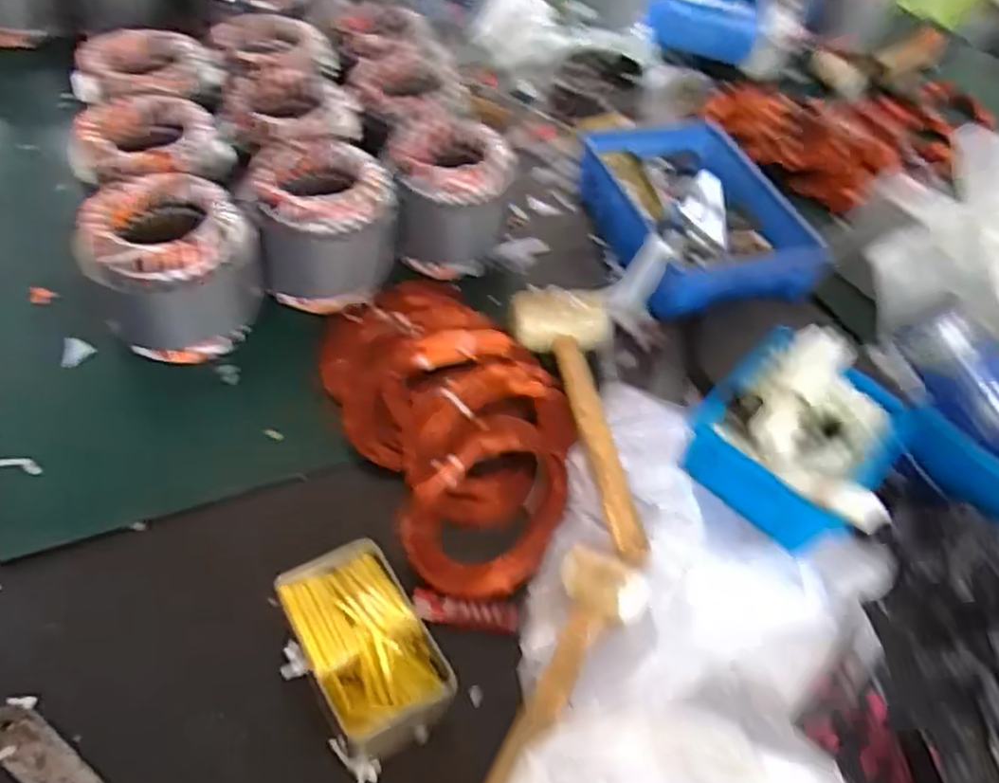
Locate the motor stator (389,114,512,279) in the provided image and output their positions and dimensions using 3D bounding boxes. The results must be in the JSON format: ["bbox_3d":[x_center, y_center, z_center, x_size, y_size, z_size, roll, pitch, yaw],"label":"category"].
[{"bbox_3d":[-0.053,-0.219,0.850,0.124,0.149,0.124,1,45,-6],"label":"motor stator"}]

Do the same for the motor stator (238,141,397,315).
[{"bbox_3d":[-0.185,-0.186,0.788,0.141,0.142,0.144,-1,45,-8],"label":"motor stator"}]

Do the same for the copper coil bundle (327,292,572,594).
[{"bbox_3d":[-0.045,0.015,0.718,0.200,0.072,0.368,-17,49,-23],"label":"copper coil bundle"}]

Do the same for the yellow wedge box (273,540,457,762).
[{"bbox_3d":[-0.098,0.189,0.543,0.084,0.060,0.136,-23,52,-27],"label":"yellow wedge box"}]

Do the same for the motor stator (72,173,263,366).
[{"bbox_3d":[-0.323,-0.125,0.734,0.150,0.144,0.150,1,50,-1],"label":"motor stator"}]

